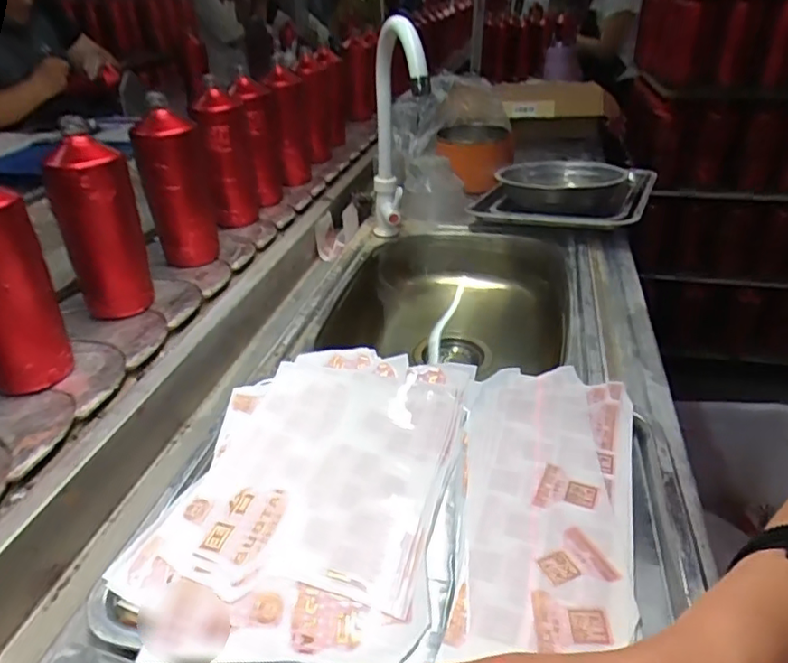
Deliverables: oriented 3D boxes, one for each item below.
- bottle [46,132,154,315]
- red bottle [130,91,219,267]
[{"bbox_3d":[-0.329,-0.113,0.661,0.064,0.194,0.065,11,34,18],"label":"bottle"},{"bbox_3d":[-0.290,-0.197,0.781,0.080,0.206,0.097,-9,31,-17],"label":"red bottle"}]

